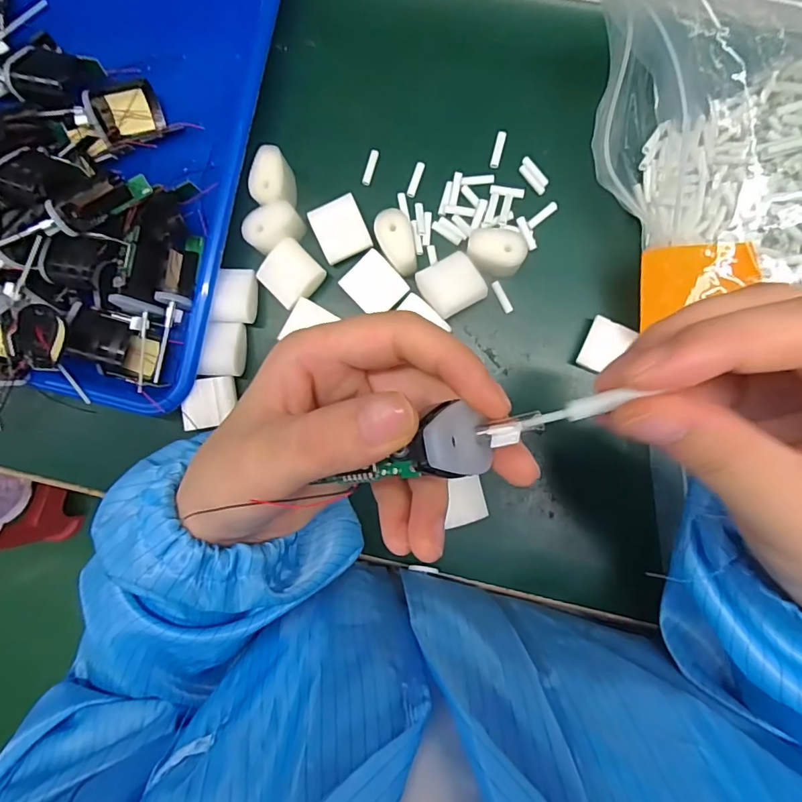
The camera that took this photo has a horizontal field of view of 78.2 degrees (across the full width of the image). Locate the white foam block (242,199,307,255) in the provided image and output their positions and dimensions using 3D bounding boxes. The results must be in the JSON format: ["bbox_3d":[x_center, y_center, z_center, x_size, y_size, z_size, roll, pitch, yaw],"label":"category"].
[{"bbox_3d":[-0.083,-0.114,0.322,0.037,0.024,0.021,-29,88,4],"label":"white foam block"}]

